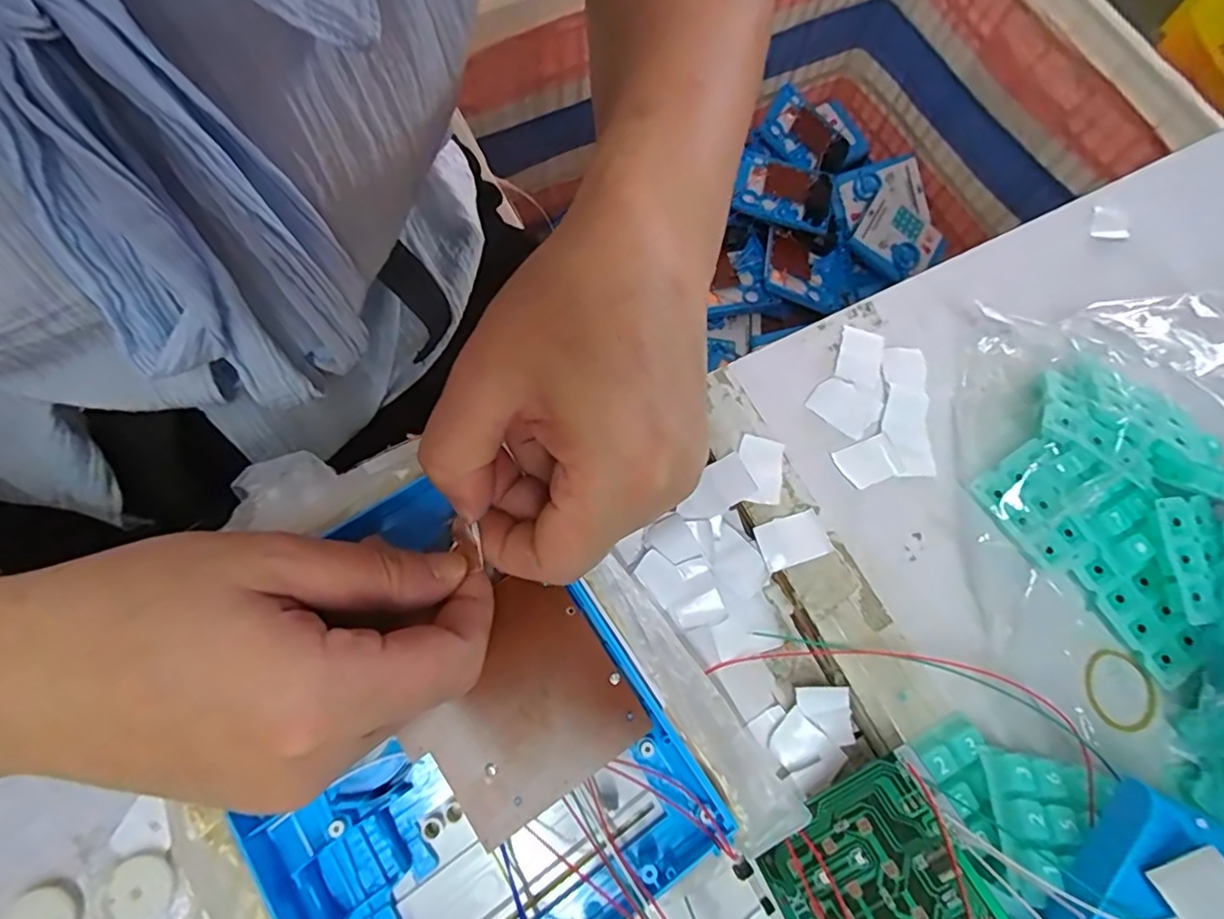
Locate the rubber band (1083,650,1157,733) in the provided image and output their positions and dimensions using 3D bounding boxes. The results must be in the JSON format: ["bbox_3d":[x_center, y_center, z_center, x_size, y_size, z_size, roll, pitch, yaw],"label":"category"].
[{"bbox_3d":[0.214,0.097,0.259,0.027,0.004,0.031,-16,74,-9],"label":"rubber band"}]

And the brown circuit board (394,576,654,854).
[{"bbox_3d":[-0.033,0.085,0.216,0.070,0.005,0.067,-33,77,-13],"label":"brown circuit board"}]

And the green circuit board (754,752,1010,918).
[{"bbox_3d":[0.093,0.155,0.216,0.067,0.004,0.071,-38,55,10],"label":"green circuit board"}]

